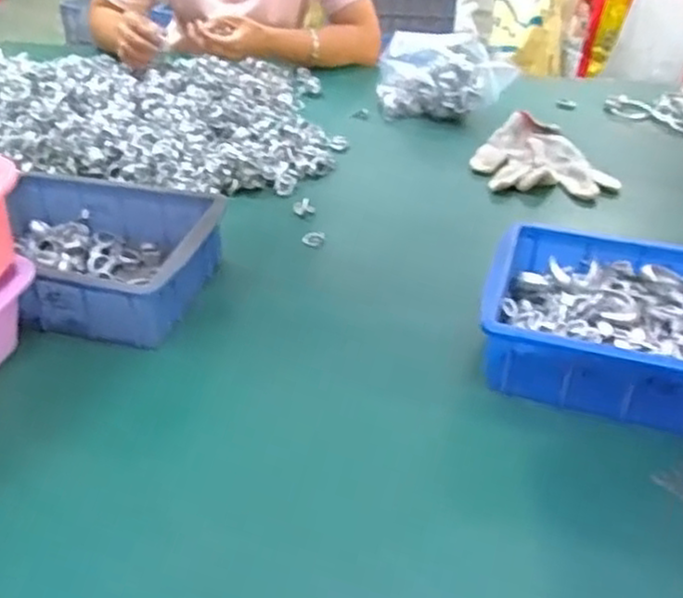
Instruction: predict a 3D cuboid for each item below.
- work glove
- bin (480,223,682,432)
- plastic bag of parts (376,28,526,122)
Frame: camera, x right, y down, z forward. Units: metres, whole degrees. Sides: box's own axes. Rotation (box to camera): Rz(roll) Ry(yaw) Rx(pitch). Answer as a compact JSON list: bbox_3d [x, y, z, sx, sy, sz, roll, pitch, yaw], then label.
[{"bbox_3d":[0.249,-0.179,0.926,0.148,0.043,0.186,-9,38,-15],"label":"work glove"},{"bbox_3d":[0.250,0.021,0.607,0.247,0.082,0.184,13,37,14],"label":"bin"},{"bbox_3d":[0.156,-0.329,1.069,0.203,0.111,0.090,8,37,8],"label":"plastic bag of parts"}]

